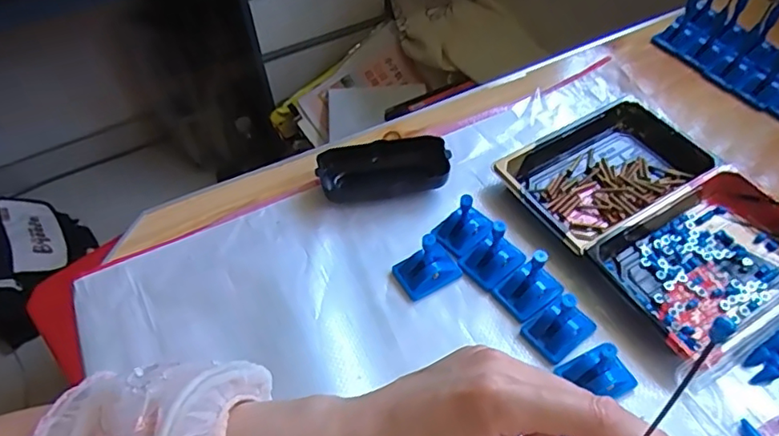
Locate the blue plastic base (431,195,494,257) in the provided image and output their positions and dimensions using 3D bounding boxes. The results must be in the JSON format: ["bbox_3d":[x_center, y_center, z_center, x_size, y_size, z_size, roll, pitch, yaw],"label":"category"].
[{"bbox_3d":[0.058,0.000,0.440,0.044,0.040,0.037,-36,58,-24],"label":"blue plastic base"}]

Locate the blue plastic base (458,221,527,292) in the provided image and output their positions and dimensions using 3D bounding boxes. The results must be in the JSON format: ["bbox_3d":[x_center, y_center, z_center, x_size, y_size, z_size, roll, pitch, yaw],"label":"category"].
[{"bbox_3d":[0.081,0.022,0.421,0.048,0.040,0.034,-29,55,-19],"label":"blue plastic base"}]

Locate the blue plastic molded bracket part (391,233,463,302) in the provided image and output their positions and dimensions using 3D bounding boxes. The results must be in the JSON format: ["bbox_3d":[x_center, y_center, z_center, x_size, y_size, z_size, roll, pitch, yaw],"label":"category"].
[{"bbox_3d":[0.028,0.030,0.418,0.044,0.042,0.033,-24,54,-16],"label":"blue plastic molded bracket part"}]

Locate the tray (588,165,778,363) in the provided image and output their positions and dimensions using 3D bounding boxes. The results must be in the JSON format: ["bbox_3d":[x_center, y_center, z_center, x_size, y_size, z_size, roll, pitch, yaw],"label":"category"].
[{"bbox_3d":[0.237,0.028,0.421,0.159,0.025,0.098,-27,54,-18],"label":"tray"}]

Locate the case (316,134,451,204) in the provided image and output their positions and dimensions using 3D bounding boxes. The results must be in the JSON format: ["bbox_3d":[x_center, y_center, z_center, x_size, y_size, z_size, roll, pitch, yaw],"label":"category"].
[{"bbox_3d":[-0.005,-0.042,0.491,0.108,0.024,0.053,-6,51,-2],"label":"case"}]

